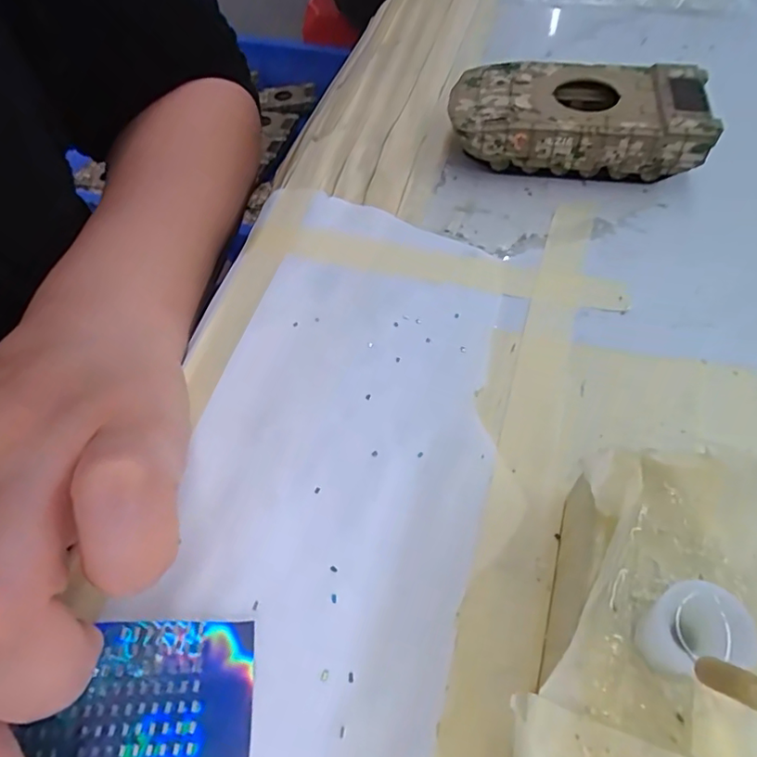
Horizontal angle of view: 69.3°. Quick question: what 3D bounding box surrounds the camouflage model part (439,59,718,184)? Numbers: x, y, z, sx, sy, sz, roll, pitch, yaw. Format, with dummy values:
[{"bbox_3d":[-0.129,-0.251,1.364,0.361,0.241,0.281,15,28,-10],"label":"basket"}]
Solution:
[{"bbox_3d":[0.080,-0.104,0.226,0.097,0.027,0.049,5,57,6],"label":"camouflage model part"}]

